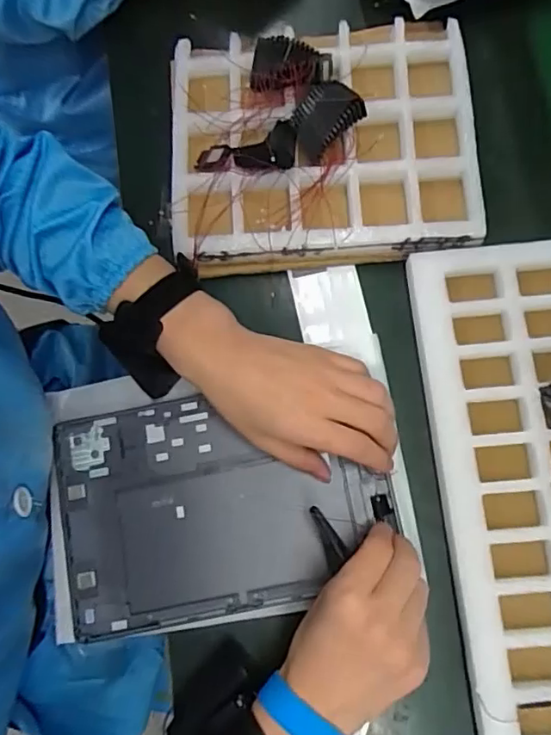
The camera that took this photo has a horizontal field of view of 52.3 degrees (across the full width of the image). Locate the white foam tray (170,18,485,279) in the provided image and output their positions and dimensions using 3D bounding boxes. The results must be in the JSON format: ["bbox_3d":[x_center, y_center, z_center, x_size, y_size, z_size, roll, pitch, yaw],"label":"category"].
[{"bbox_3d":[0.040,-0.198,0.491,0.259,0.047,0.221,-4,76,0],"label":"white foam tray"}]

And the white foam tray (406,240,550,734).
[{"bbox_3d":[0.199,0.086,0.424,0.157,0.036,0.374,-4,76,0],"label":"white foam tray"}]

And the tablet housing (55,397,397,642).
[{"bbox_3d":[-0.041,0.105,0.438,0.243,0.011,0.163,-9,77,-1],"label":"tablet housing"}]

